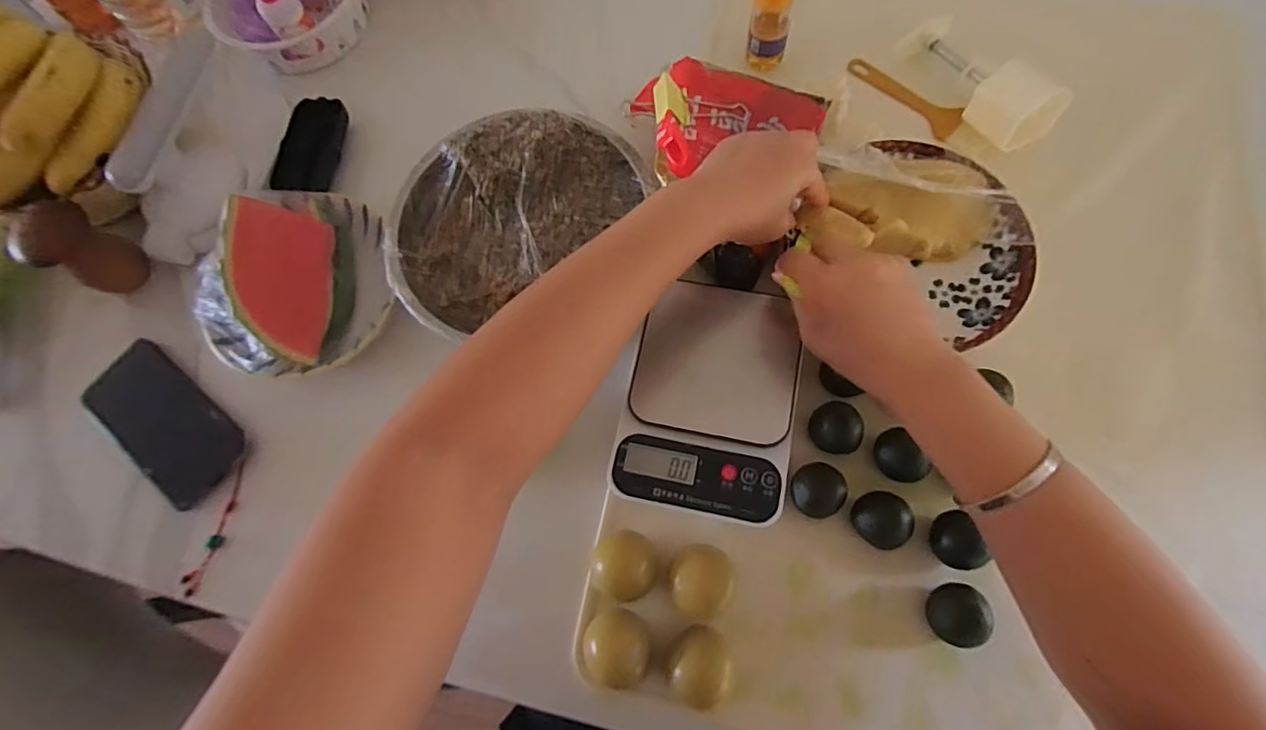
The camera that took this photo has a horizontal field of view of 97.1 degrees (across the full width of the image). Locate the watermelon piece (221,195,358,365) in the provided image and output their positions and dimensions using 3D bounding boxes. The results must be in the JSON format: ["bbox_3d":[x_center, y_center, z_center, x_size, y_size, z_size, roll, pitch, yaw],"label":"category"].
[{"bbox_3d":[-0.290,-0.072,0.474,0.087,0.063,0.143,-8,74,2],"label":"watermelon piece"}]

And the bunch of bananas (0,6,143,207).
[{"bbox_3d":[-0.528,-0.216,0.481,0.126,0.119,0.187,30,76,14],"label":"bunch of bananas"}]

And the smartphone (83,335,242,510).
[{"bbox_3d":[-0.406,0.048,0.482,0.157,0.011,0.085,34,89,15],"label":"smartphone"}]

